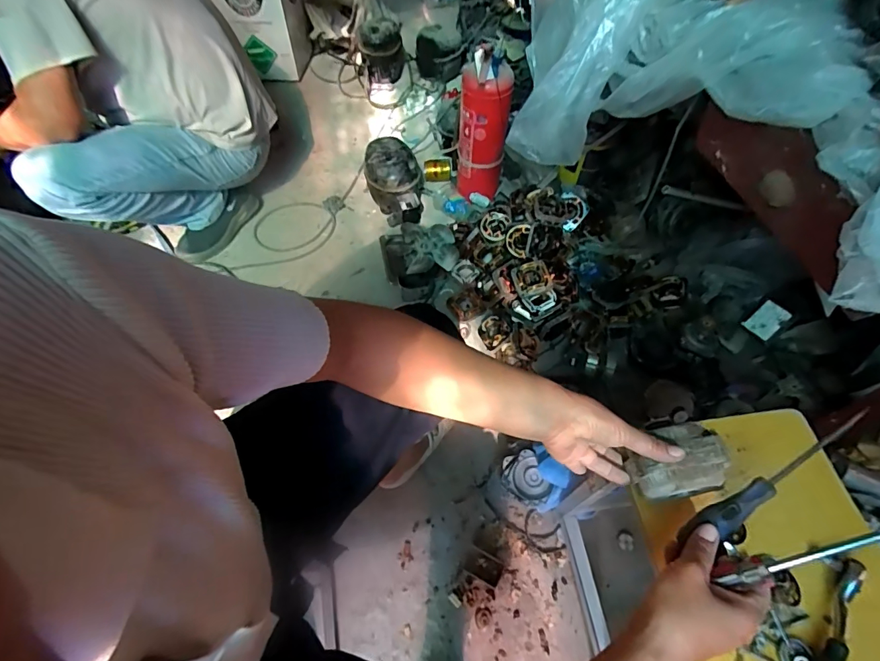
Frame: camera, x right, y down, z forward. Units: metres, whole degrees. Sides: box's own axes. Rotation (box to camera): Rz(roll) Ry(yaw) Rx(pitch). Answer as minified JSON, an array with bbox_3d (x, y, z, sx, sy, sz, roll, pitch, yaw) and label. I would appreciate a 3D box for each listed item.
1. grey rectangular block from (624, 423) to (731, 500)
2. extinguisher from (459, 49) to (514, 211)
[{"bbox_3d":[0.238,0.135,0.450,0.078,0.059,0.062,-9,59,-8],"label":"grey rectangular block"},{"bbox_3d":[0.115,-0.527,1.188,0.136,0.403,0.123,9,57,3],"label":"extinguisher"}]

